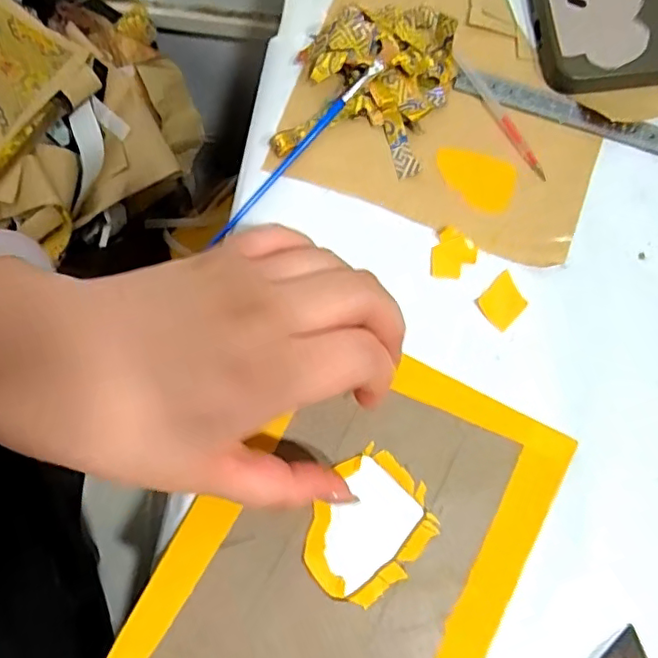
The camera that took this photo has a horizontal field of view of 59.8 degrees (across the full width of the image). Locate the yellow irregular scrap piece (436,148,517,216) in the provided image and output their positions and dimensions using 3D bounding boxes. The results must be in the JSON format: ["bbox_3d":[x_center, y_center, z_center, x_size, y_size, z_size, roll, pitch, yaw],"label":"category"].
[{"bbox_3d":[0.078,-0.079,0.306,0.043,0.004,0.031,13,78,3],"label":"yellow irregular scrap piece"}]

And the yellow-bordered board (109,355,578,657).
[{"bbox_3d":[0.008,0.106,0.264,0.145,0.007,0.193,28,79,6],"label":"yellow-bordered board"}]

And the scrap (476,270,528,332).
[{"bbox_3d":[0.089,-0.014,0.290,0.024,0.004,0.020,-44,81,-9],"label":"scrap"}]

